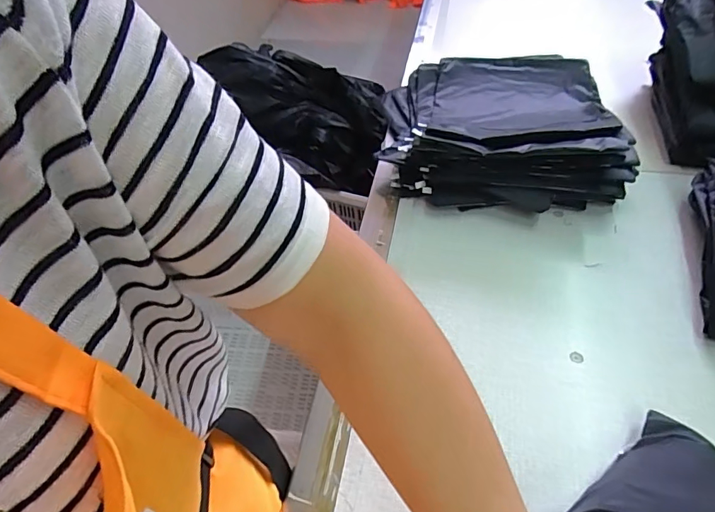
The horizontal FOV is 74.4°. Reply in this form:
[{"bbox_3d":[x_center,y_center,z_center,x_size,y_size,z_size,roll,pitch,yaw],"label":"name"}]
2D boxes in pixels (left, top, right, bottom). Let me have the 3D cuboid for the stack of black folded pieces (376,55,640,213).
[{"bbox_3d":[0.231,-0.235,0.793,0.370,0.102,0.394,1,47,5],"label":"stack of black folded pieces"}]

